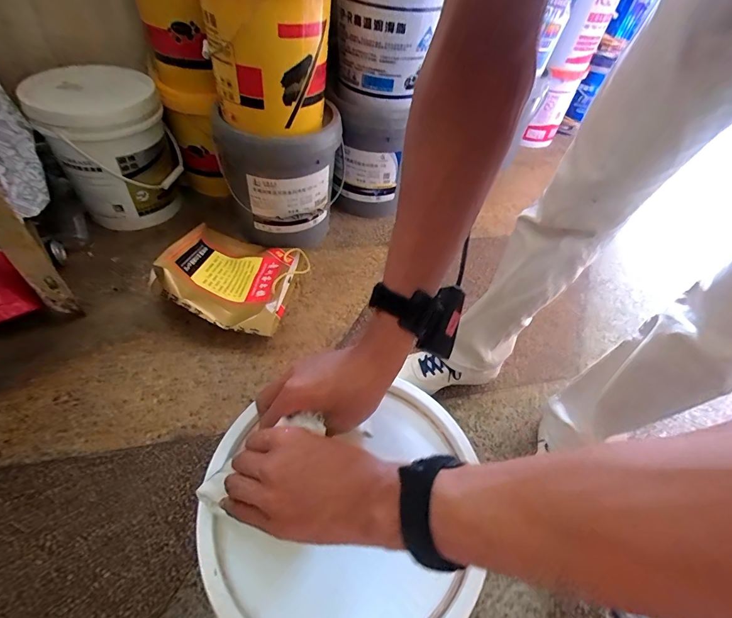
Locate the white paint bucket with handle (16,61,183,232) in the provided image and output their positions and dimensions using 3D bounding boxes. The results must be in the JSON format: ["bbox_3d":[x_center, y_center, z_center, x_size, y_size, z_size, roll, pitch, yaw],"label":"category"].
[{"bbox_3d":[-0.658,-0.425,0.996,0.282,0.318,0.281,-26,58,-26],"label":"white paint bucket with handle"}]

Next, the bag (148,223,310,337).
[{"bbox_3d":[-0.321,-0.090,0.889,0.306,0.081,0.290,22,42,-5],"label":"bag"}]

